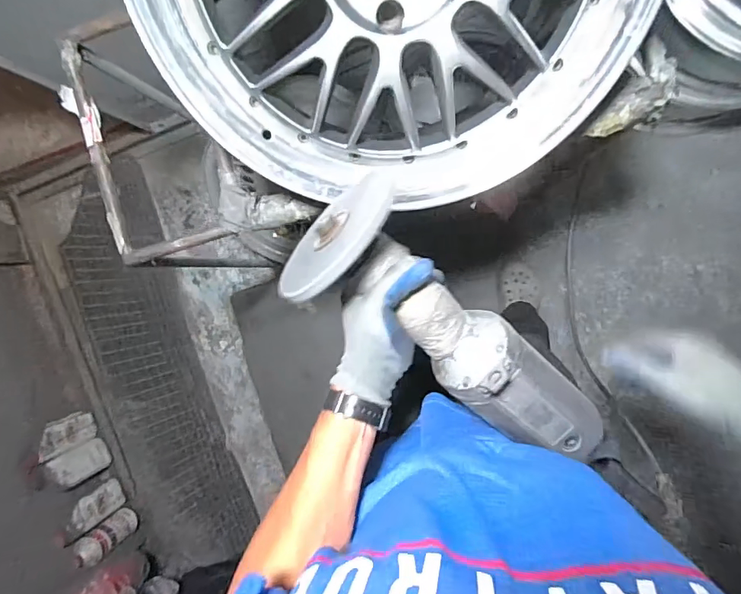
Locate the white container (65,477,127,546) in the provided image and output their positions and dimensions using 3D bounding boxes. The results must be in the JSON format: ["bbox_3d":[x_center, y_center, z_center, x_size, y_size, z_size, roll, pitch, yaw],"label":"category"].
[{"bbox_3d":[-0.812,0.621,1.408,0.035,0.217,0.092,-16,91,10],"label":"white container"}]

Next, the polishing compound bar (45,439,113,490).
[{"bbox_3d":[-0.869,0.499,1.431,0.045,0.175,0.101,-27,89,10],"label":"polishing compound bar"}]

